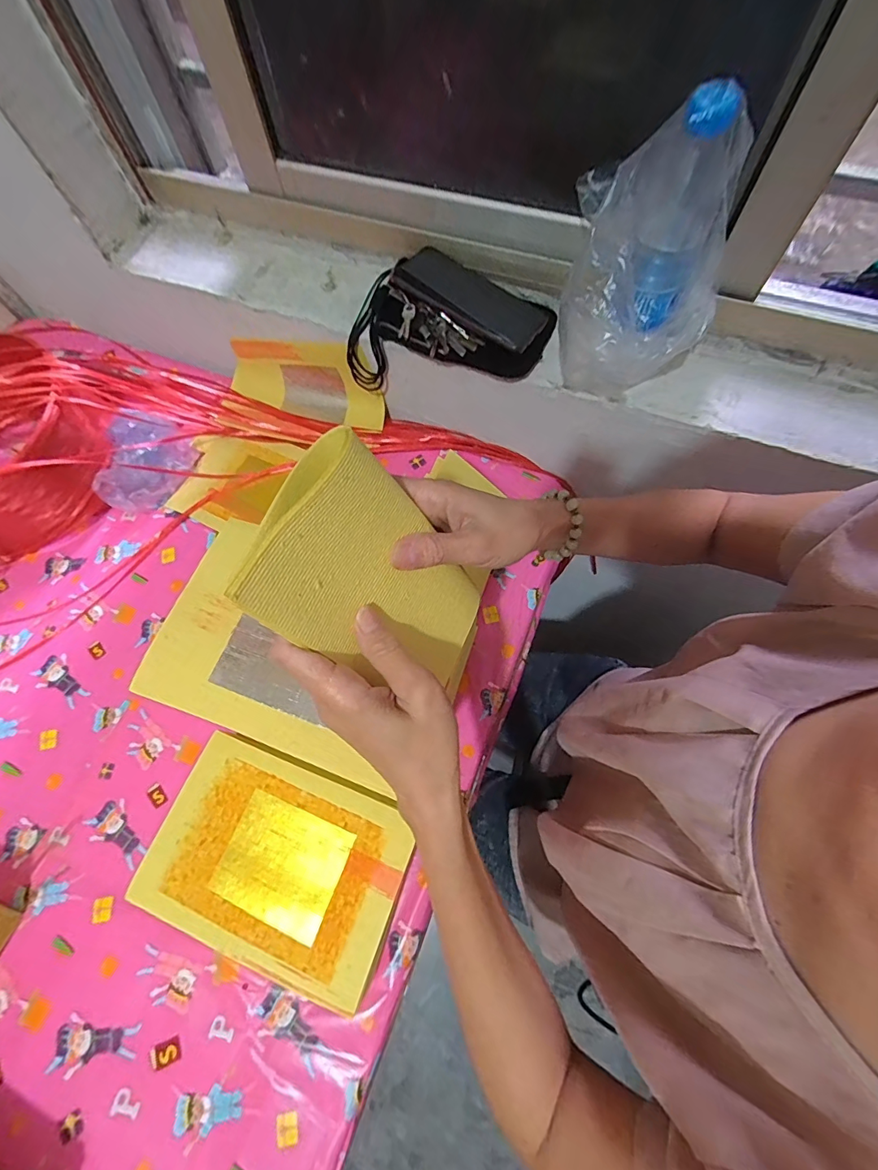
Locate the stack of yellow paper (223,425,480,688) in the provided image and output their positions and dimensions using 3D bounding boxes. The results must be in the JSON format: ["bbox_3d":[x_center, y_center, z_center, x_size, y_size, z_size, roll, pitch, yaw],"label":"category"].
[{"bbox_3d":[-0.036,0.001,0.277,0.029,0.162,0.104,14,68,43],"label":"stack of yellow paper"}]

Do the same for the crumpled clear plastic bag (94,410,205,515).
[{"bbox_3d":[-0.400,-0.164,0.607,0.075,0.089,0.134,28,72,13],"label":"crumpled clear plastic bag"}]

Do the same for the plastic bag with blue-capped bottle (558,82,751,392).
[{"bbox_3d":[0.181,-0.263,0.397,0.119,0.213,0.134,31,72,14],"label":"plastic bag with blue-capped bottle"}]

